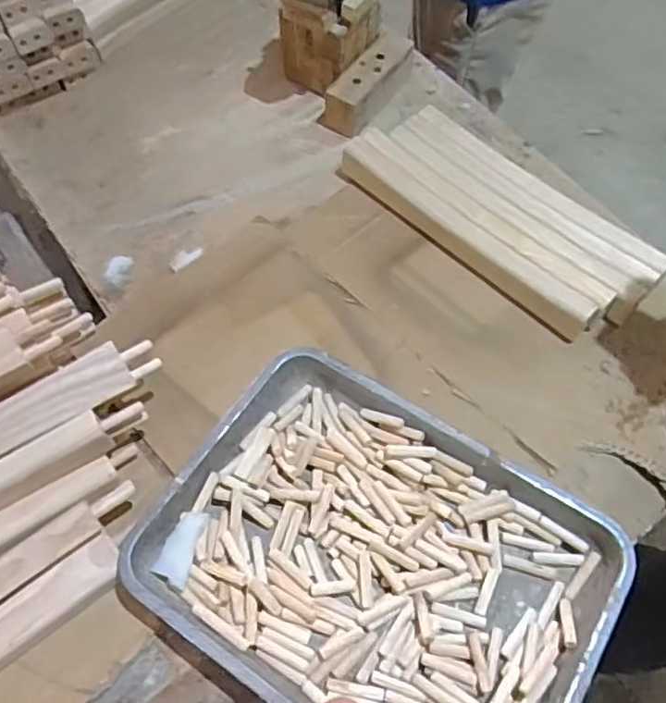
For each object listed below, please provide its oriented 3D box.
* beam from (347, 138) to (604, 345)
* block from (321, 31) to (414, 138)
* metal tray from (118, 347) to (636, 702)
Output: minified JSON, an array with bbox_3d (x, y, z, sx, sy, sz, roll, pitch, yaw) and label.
[{"bbox_3d":[0.152,-0.143,0.791,0.370,0.044,0.048,40,67,20],"label":"beam"},{"bbox_3d":[0.052,-0.378,0.910,0.062,0.057,0.175,32,65,16],"label":"block"},{"bbox_3d":[0.040,0.189,0.596,0.391,0.052,0.291,30,69,15],"label":"metal tray"}]

